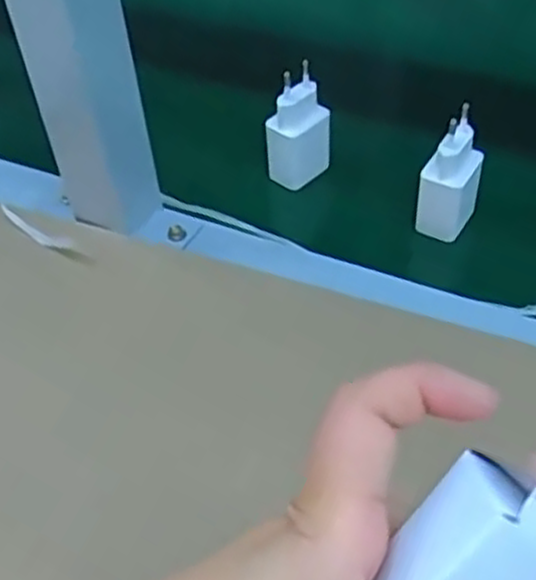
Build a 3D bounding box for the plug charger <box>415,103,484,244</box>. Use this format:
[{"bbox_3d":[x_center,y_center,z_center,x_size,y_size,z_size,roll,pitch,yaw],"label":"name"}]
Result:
[{"bbox_3d":[0.112,-0.068,0.474,0.025,0.073,0.035,32,60,25],"label":"plug charger"}]

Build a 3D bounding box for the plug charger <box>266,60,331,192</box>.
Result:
[{"bbox_3d":[0.020,-0.104,0.516,0.024,0.072,0.043,37,62,27],"label":"plug charger"}]

